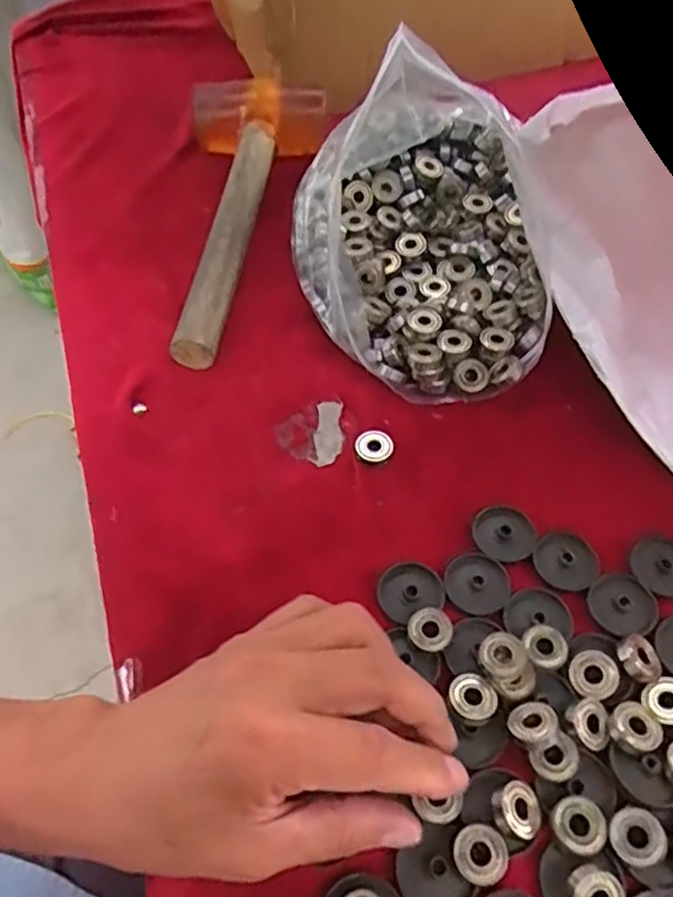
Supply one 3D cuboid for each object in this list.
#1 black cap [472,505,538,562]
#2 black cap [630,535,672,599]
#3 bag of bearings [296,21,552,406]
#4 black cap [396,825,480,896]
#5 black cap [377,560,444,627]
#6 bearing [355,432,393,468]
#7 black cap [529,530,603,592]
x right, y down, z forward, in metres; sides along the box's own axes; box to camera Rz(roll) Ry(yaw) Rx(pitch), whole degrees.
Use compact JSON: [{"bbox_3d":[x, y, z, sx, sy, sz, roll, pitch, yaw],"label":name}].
[{"bbox_3d":[0.089,0.045,0.367,0.030,0.006,0.033,-1,55,1],"label":"black cap"},{"bbox_3d":[0.169,0.060,0.353,0.031,0.004,0.032,-1,55,1],"label":"black cap"},{"bbox_3d":[0.054,-0.162,0.438,0.168,0.138,0.226,-1,55,1],"label":"bag of bearings"},{"bbox_3d":[0.039,0.172,0.277,0.027,0.009,0.029,-1,55,1],"label":"black cap"},{"bbox_3d":[0.037,0.071,0.348,0.034,0.006,0.030,-21,57,-13],"label":"black cap"},{"bbox_3d":[0.022,-0.001,0.403,0.022,0.009,0.021,-1,55,1],"label":"bearing"},{"bbox_3d":[0.120,0.058,0.357,0.032,0.004,0.032,-1,55,1],"label":"black cap"}]

